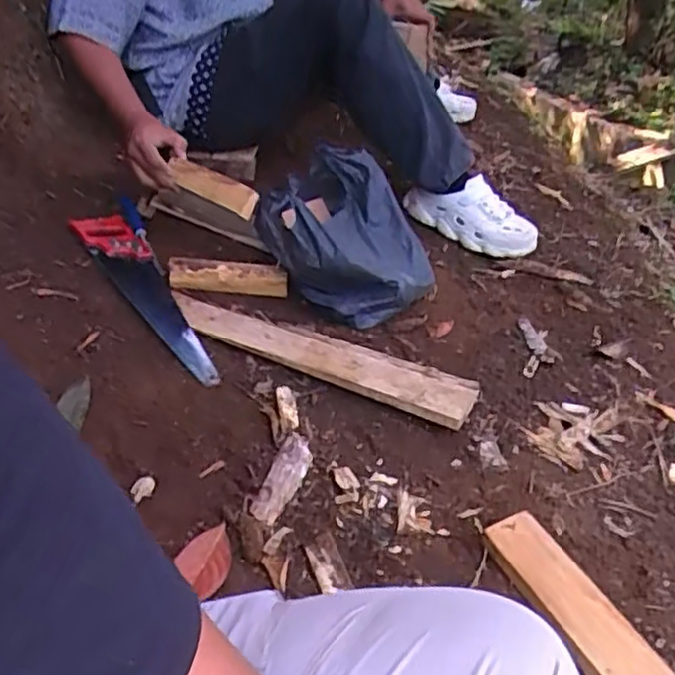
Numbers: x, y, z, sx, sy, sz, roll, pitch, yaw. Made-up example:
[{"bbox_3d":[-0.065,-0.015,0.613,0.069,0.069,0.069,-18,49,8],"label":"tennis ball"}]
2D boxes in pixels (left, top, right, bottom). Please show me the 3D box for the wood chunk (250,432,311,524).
[{"bbox_3d":[-0.065,0.166,0.838,0.041,0.011,0.135,13,39,14],"label":"wood chunk"}]

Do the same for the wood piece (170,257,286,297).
[{"bbox_3d":[-0.183,-0.105,1.184,0.202,0.035,0.041,7,38,6],"label":"wood piece"}]

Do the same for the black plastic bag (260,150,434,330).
[{"bbox_3d":[0.007,-0.176,1.176,0.212,0.176,0.311,-30,48,-34],"label":"black plastic bag"}]

